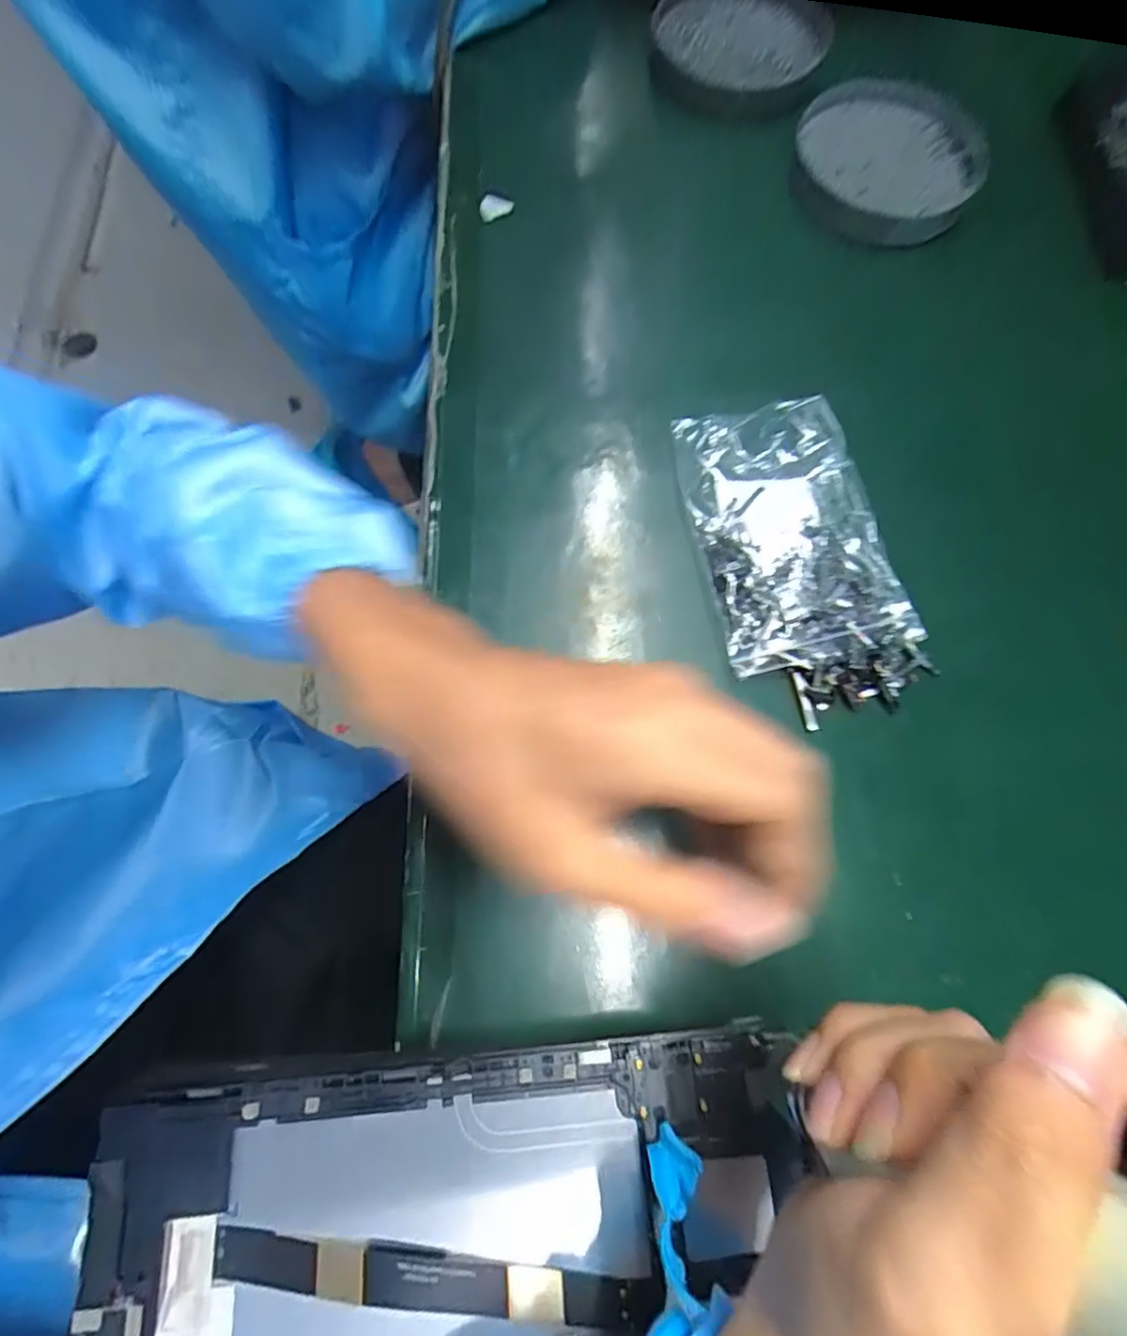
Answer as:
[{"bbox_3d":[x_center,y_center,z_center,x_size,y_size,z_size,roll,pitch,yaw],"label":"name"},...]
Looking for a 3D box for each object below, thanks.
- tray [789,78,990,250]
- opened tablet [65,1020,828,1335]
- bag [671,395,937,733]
[{"bbox_3d":[0.204,-0.317,0.381,0.113,0.026,0.119,1,71,-2],"label":"tray"},{"bbox_3d":[-0.034,0.207,0.194,0.232,0.012,0.144,-4,72,-3],"label":"opened tablet"},{"bbox_3d":[0.112,-0.058,0.295,0.091,0.030,0.159,-15,74,-8],"label":"bag"}]

